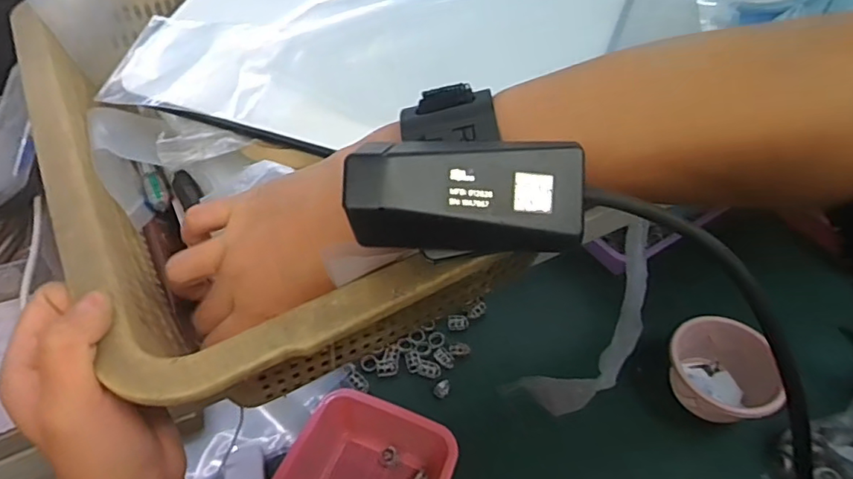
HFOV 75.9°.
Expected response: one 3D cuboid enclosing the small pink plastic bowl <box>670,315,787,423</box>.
[{"bbox_3d":[0.421,0.199,0.796,0.141,0.094,0.136,0,48,0],"label":"small pink plastic bowl"}]

